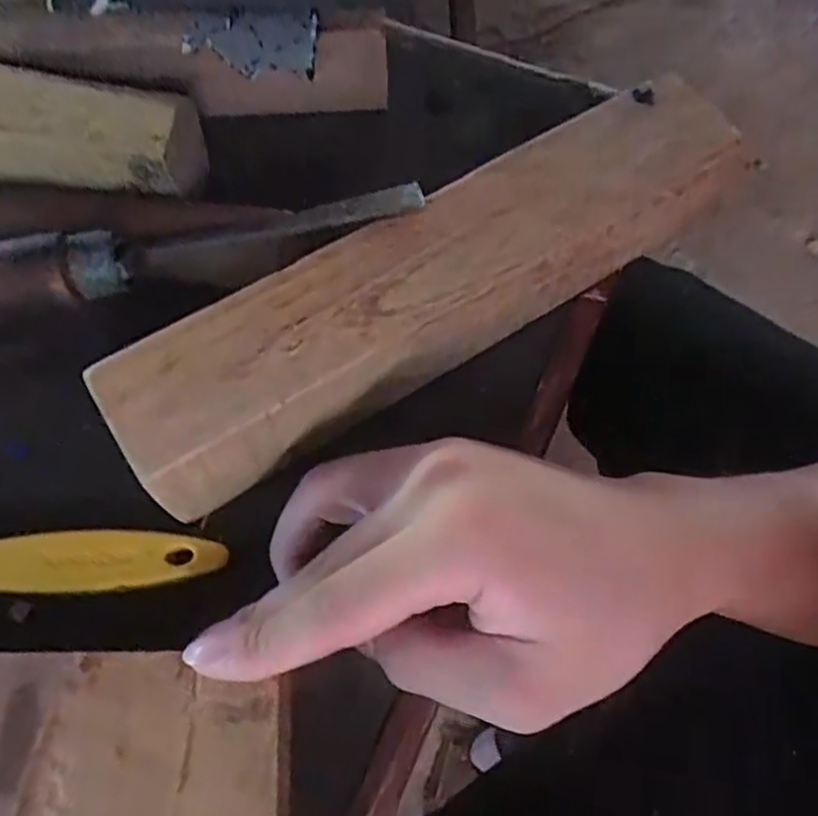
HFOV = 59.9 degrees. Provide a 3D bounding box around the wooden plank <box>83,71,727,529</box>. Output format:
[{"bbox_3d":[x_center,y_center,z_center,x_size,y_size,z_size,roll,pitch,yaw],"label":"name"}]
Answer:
[{"bbox_3d":[0.013,-0.043,0.254,0.239,0.041,0.054,-30,68,-13],"label":"wooden plank"}]

